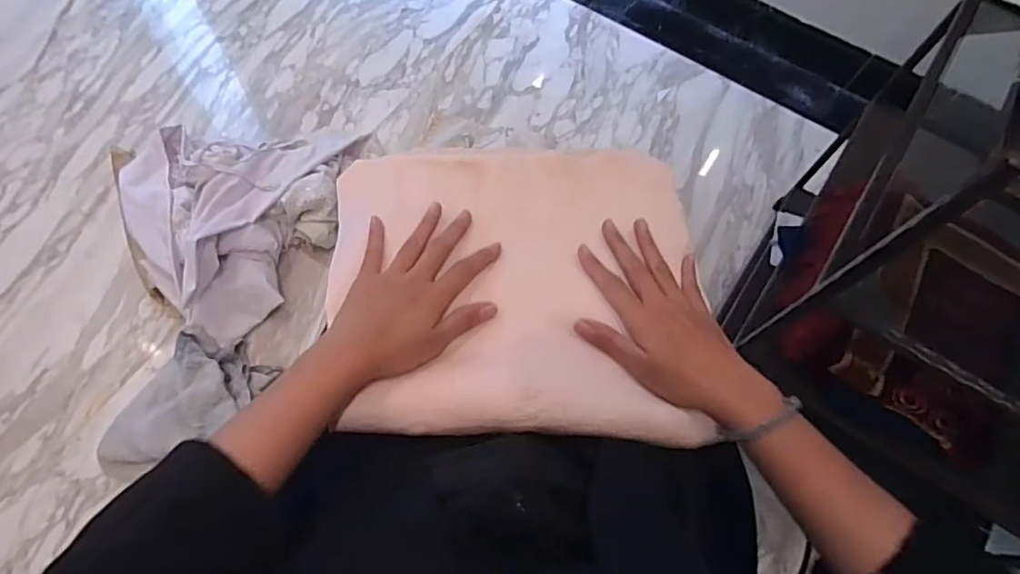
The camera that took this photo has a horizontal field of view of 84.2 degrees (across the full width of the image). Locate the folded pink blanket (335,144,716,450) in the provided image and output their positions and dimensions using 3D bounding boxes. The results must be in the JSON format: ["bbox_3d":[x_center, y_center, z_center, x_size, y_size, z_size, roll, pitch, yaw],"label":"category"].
[{"bbox_3d":[0.000,-0.019,0.497,0.322,0.051,0.284,2,69,0],"label":"folded pink blanket"}]

